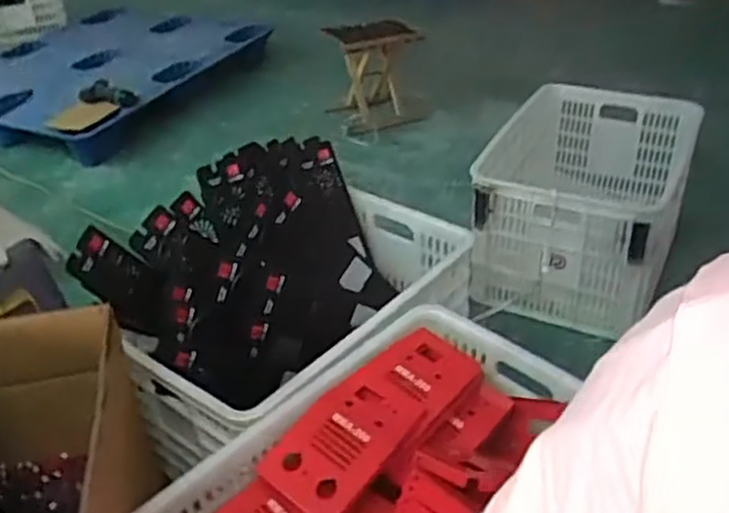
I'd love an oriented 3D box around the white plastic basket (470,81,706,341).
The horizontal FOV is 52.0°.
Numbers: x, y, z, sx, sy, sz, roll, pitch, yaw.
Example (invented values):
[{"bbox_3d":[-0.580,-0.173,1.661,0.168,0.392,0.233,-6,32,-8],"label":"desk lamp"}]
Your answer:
[{"bbox_3d":[0.500,-0.128,1.759,0.434,0.385,0.518,15,38,22],"label":"white plastic basket"}]

